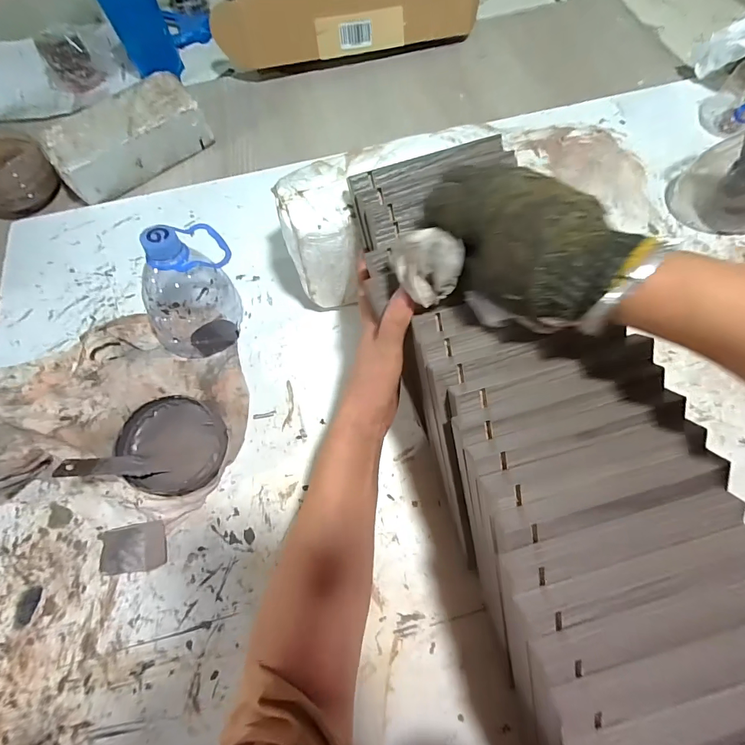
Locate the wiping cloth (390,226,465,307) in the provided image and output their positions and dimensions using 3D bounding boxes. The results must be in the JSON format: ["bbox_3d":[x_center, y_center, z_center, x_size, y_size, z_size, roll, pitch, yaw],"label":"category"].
[{"bbox_3d":[0.036,-0.075,0.264,0.032,0.034,0.044,-31,68,-10],"label":"wiping cloth"}]

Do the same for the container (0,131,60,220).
[{"bbox_3d":[-0.495,-0.267,0.519,0.092,0.062,0.097,-1,66,2],"label":"container"}]

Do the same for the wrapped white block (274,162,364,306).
[{"bbox_3d":[-0.054,-0.138,0.420,0.076,0.125,0.110,-13,67,-3],"label":"wrapped white block"}]

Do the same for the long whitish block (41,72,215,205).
[{"bbox_3d":[-0.334,-0.323,0.540,0.197,0.069,0.081,-39,70,-13],"label":"long whitish block"}]

